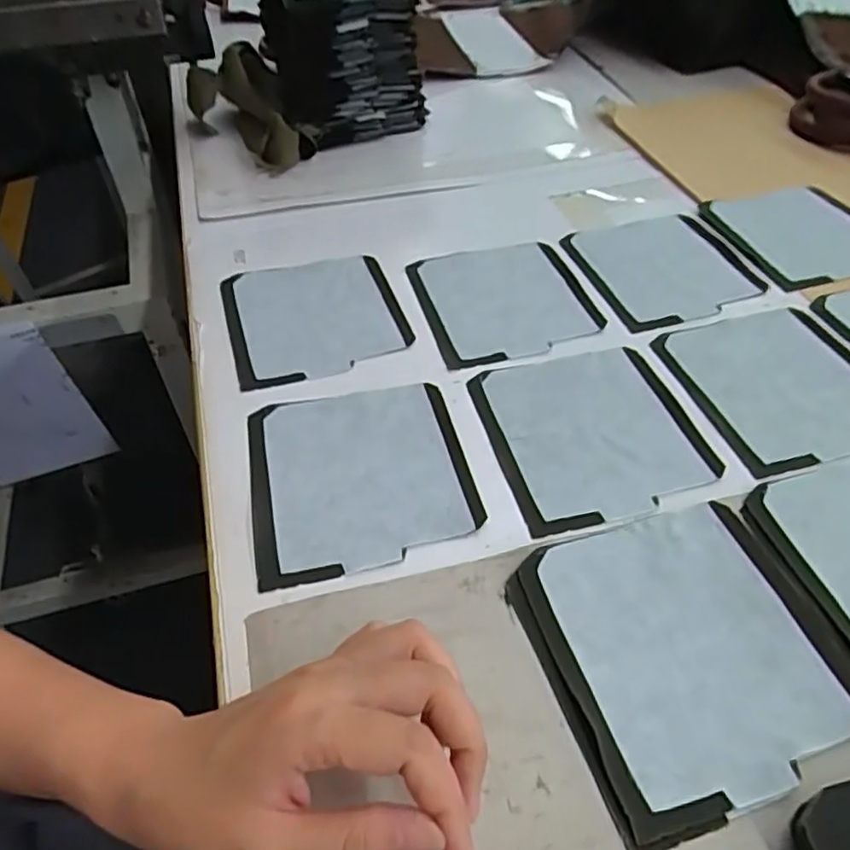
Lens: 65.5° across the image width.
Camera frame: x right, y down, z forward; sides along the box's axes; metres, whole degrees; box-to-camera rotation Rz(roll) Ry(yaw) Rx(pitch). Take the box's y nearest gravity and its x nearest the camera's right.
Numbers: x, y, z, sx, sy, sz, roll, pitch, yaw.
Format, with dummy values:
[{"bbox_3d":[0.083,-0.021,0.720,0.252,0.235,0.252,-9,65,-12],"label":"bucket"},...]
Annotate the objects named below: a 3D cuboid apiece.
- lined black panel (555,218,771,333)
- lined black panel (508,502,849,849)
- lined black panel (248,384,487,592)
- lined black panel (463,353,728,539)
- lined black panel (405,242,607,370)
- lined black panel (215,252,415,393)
[{"bbox_3d":[0.196,-0.127,0.539,0.130,0.008,0.133,-11,47,-9],"label":"lined black panel"},{"bbox_3d":[0.124,0.105,0.317,0.134,0.005,0.136,-15,48,-13],"label":"lined black panel"},{"bbox_3d":[-0.038,0.030,0.396,0.128,0.009,0.130,-10,47,-9],"label":"lined black panel"},{"bbox_3d":[0.106,0.003,0.419,0.124,0.006,0.133,-11,47,-9],"label":"lined black panel"},{"bbox_3d":[0.061,-0.099,0.512,0.127,0.005,0.131,-12,47,-10],"label":"lined black panel"},{"bbox_3d":[-0.083,-0.083,0.499,0.125,0.010,0.130,-14,48,-12],"label":"lined black panel"}]

